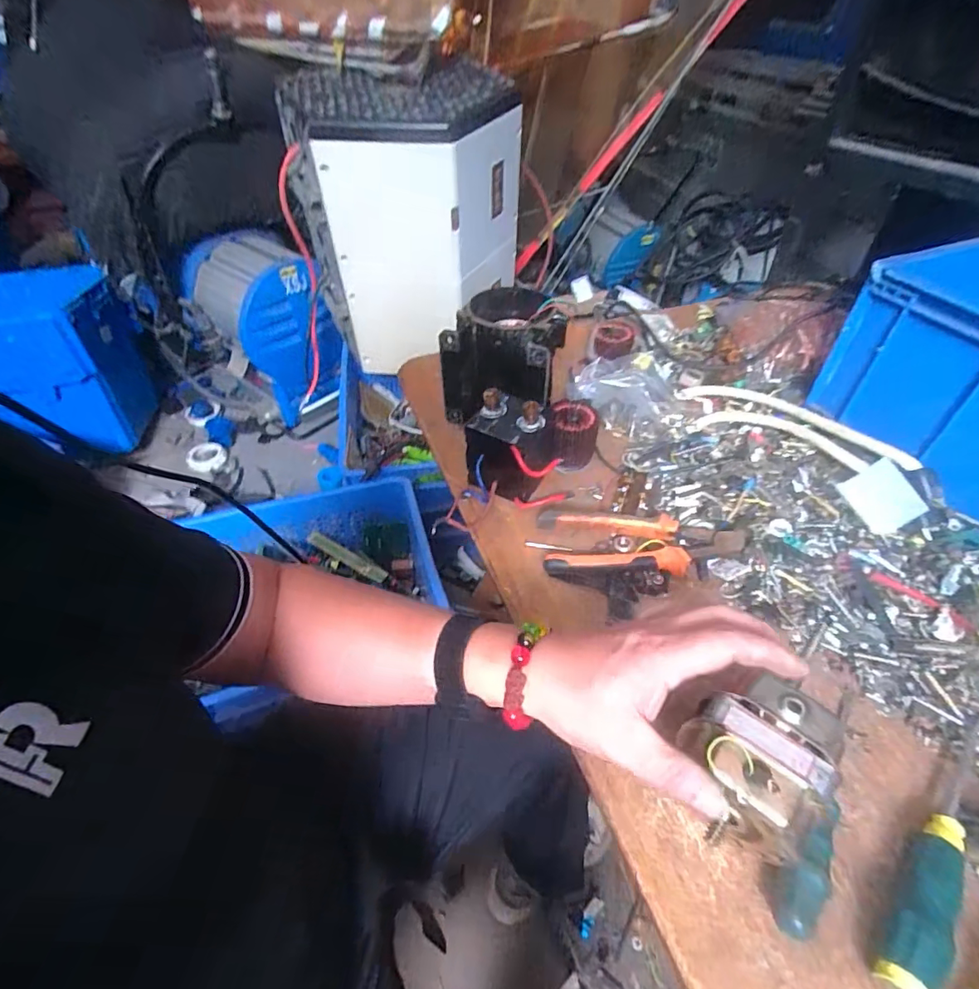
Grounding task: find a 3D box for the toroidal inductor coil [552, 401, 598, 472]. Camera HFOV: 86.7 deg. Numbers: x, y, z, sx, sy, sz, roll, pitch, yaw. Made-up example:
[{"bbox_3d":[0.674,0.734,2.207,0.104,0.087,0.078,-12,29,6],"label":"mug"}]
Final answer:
[{"bbox_3d":[0.092,-0.061,0.570,0.049,0.063,0.058,8,47,10],"label":"toroidal inductor coil"}]

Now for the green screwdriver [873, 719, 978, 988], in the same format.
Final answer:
[{"bbox_3d":[0.280,0.212,0.324,0.029,0.034,0.197,31,55,29],"label":"green screwdriver"}]

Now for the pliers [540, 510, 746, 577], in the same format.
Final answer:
[{"bbox_3d":[0.141,0.046,0.488,0.183,0.029,0.060,1,46,4],"label":"pliers"}]

